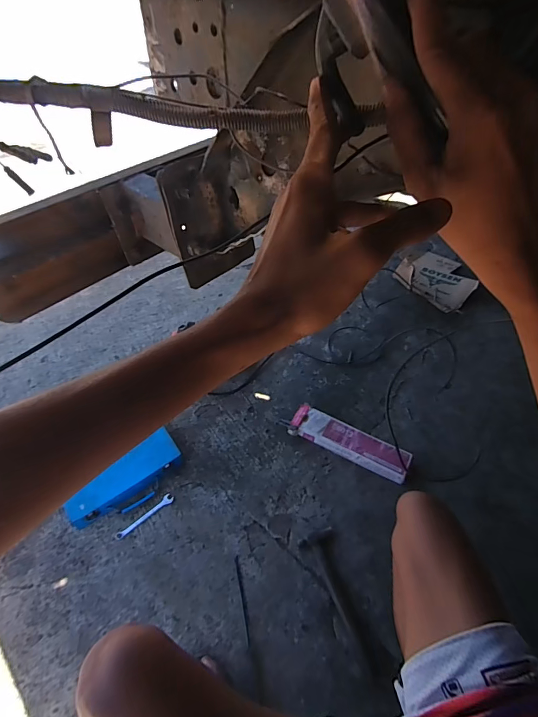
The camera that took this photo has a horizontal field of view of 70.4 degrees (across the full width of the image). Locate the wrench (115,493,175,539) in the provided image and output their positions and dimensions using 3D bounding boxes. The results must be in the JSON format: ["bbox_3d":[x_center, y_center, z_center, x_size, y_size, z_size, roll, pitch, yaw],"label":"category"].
[{"bbox_3d":[-0.310,0.398,0.961,0.155,0.011,0.025,-36,57,-26],"label":"wrench"}]

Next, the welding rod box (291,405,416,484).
[{"bbox_3d":[0.218,0.228,1.052,0.332,0.057,0.095,22,53,20],"label":"welding rod box"}]

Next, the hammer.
[{"bbox_3d":[0.161,0.505,0.809,0.072,0.027,0.278,-19,51,-14],"label":"hammer"}]

